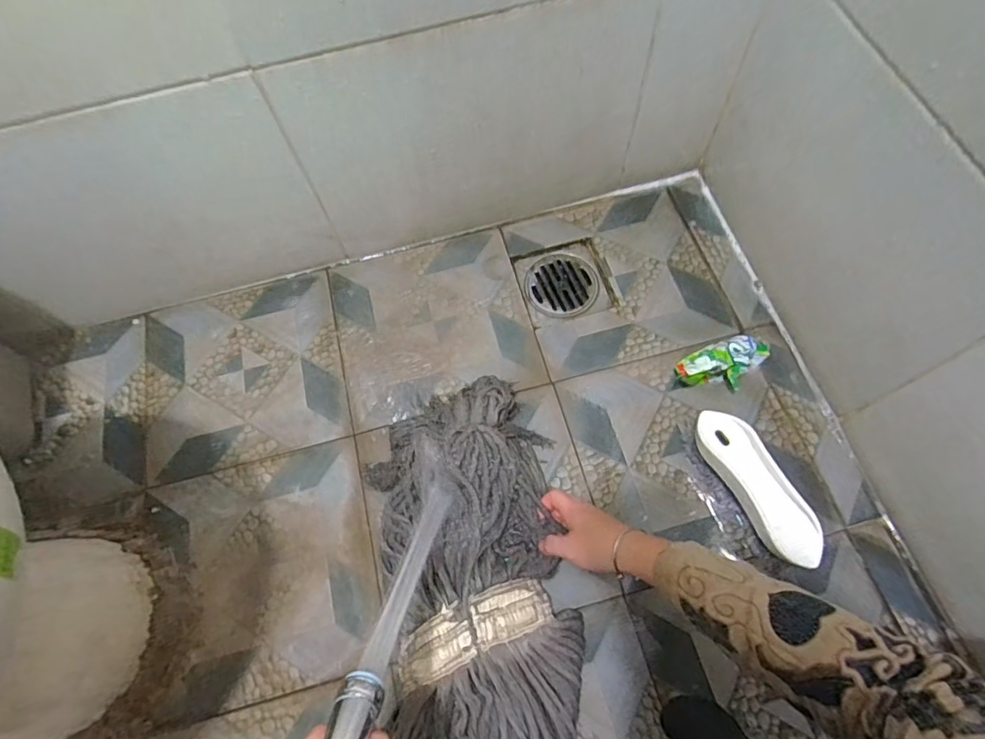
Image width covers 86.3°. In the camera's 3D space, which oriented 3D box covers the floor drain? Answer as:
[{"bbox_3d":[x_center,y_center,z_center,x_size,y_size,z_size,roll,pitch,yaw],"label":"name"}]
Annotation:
[{"bbox_3d":[0.099,-0.119,0.731,0.116,0.013,0.112,-16,66,-4],"label":"floor drain"}]

